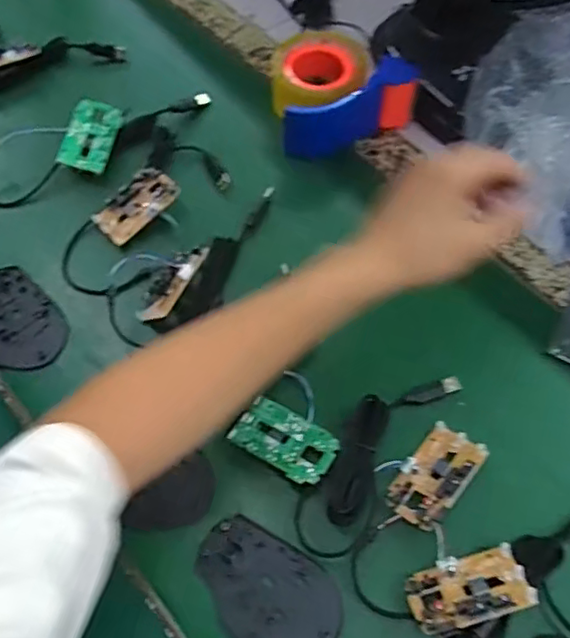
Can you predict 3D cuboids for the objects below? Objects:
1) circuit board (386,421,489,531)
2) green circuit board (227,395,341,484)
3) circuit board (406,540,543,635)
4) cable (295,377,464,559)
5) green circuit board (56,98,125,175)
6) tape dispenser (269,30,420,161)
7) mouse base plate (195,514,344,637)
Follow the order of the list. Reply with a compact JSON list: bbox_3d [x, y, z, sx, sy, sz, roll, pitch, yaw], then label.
[{"bbox_3d":[0.113,0.116,0.453,0.044,0.011,0.077,39,68,20],"label":"circuit board"},{"bbox_3d":[0.002,0.094,0.468,0.074,0.012,0.045,30,66,17],"label":"green circuit board"},{"bbox_3d":[0.125,0.184,0.413,0.080,0.010,0.044,-17,33,-4],"label":"circuit board"},{"bbox_3d":[0.069,0.099,0.465,0.056,0.015,0.173,31,66,17],"label":"cable"},{"bbox_3d":[-0.199,-0.189,0.625,0.049,0.010,0.081,18,70,-7],"label":"green circuit board"},{"bbox_3d":[0.043,-0.243,0.638,0.150,0.071,0.133,-25,66,-15],"label":"tape dispenser"},{"bbox_3d":[-0.014,0.191,0.423,0.108,0.004,0.071,31,66,17],"label":"mouse base plate"}]

